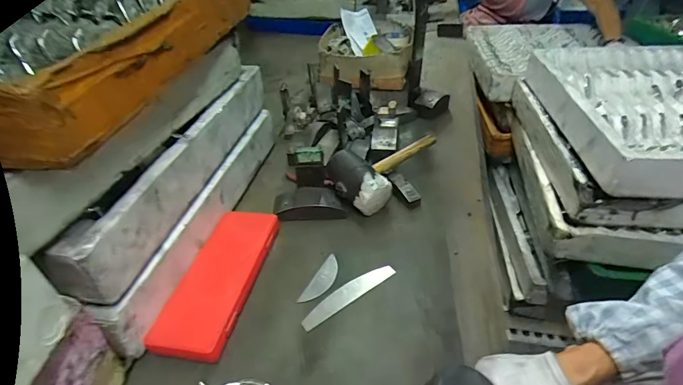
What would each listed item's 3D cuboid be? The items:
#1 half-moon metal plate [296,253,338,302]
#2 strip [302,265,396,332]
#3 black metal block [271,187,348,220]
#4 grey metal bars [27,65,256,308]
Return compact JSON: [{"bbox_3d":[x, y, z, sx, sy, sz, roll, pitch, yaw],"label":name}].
[{"bbox_3d":[-0.028,0.129,0.574,0.031,0.006,0.091,17,42,24],"label":"half-moon metal plate"},{"bbox_3d":[0.009,0.145,0.554,0.154,0.004,0.028,-27,52,-24],"label":"strip"},{"bbox_3d":[-0.059,0.019,0.690,0.119,0.032,0.069,-7,38,-5],"label":"black metal block"},{"bbox_3d":[-0.234,-0.064,0.610,0.053,0.086,0.535,4,39,10],"label":"grey metal bars"}]

